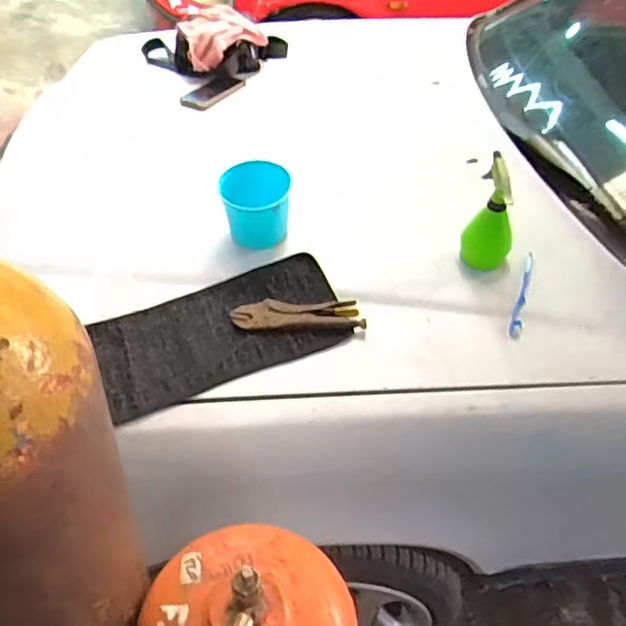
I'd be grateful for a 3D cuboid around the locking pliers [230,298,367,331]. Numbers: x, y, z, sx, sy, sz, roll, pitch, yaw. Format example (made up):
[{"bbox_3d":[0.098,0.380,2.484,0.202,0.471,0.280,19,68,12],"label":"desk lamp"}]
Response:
[{"bbox_3d":[-0.024,-0.001,1.006,0.210,0.028,0.060,1,48,-4],"label":"locking pliers"}]

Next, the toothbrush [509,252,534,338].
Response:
[{"bbox_3d":[0.355,-0.033,1.034,0.019,0.014,0.159,15,69,9],"label":"toothbrush"}]

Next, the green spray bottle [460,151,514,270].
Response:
[{"bbox_3d":[0.296,-0.159,0.996,0.081,0.169,0.086,19,49,12],"label":"green spray bottle"}]

